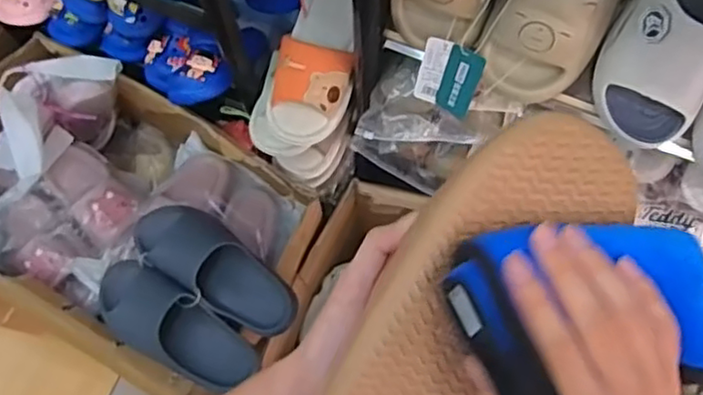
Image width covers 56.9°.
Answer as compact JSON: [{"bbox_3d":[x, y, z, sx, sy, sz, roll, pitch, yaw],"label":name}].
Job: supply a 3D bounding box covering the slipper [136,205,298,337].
[{"bbox_3d":[-0.196,0.110,0.974,0.265,0.098,0.103,39,75,-14],"label":"slipper"}]

